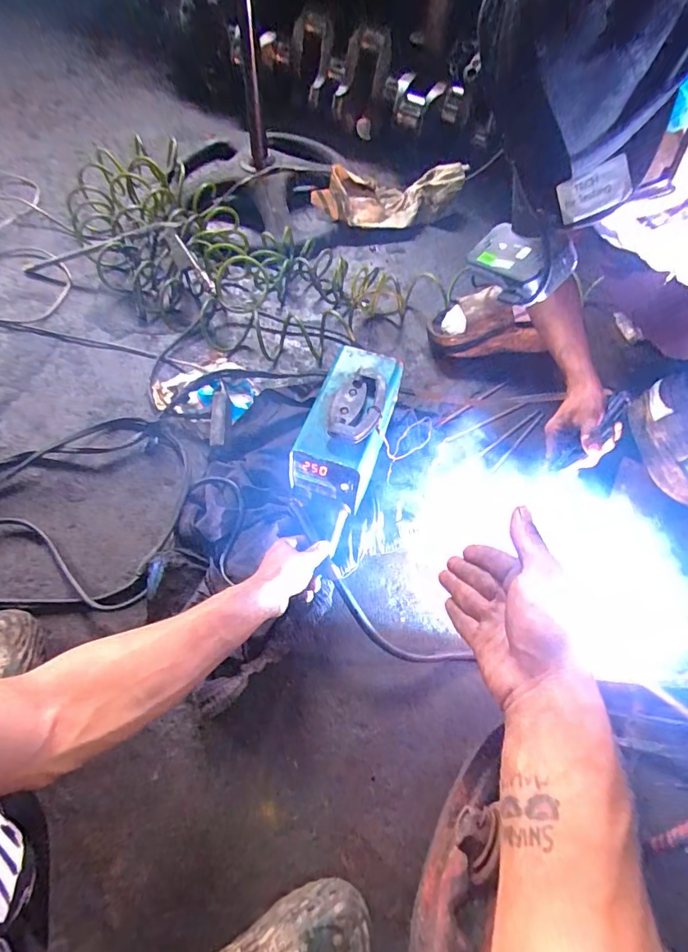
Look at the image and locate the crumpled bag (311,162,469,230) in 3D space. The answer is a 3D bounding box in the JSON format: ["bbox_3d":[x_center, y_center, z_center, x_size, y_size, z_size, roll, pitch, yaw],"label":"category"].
[{"bbox_3d":[0.102,-0.656,1.070,0.353,0.074,0.158,-18,63,-12],"label":"crumpled bag"}]

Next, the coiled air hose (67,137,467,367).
[{"bbox_3d":[-0.248,-0.466,0.958,0.840,0.099,0.359,28,63,12],"label":"coiled air hose"}]

